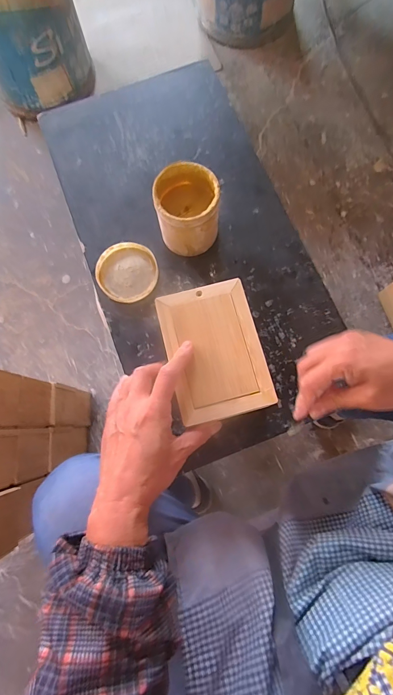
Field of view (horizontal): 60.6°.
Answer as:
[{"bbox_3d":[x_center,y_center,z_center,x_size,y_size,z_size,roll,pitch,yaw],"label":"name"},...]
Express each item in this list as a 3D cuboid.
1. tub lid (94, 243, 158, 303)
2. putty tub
[{"bbox_3d":[-0.097,-0.107,0.471,0.083,0.010,0.084,0,77,1],"label":"tub lid"},{"bbox_3d":[-0.011,-0.177,0.444,0.079,0.089,0.077,0,77,1],"label":"putty tub"}]

